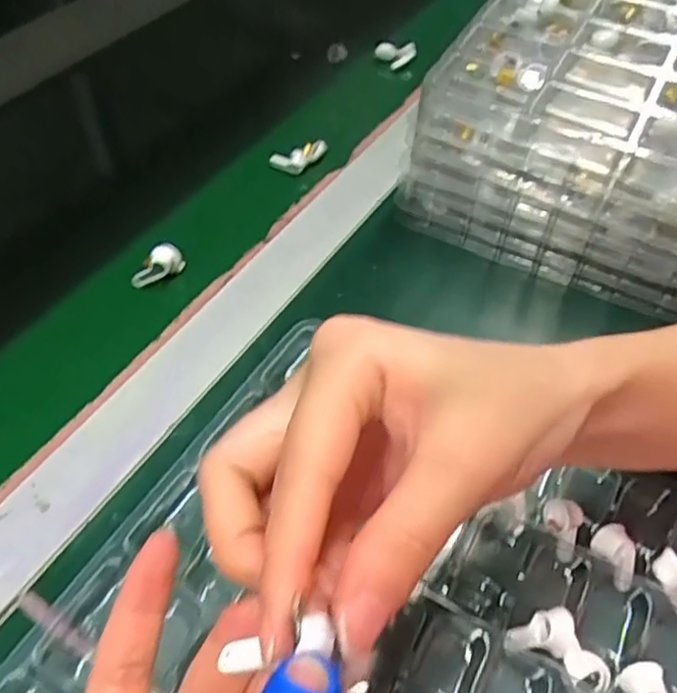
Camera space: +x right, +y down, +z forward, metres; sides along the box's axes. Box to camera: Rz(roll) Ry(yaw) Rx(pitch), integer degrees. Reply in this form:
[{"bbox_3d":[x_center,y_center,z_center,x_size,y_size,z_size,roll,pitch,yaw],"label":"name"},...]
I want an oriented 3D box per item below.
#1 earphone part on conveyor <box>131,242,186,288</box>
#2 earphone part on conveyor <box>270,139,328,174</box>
[{"bbox_3d":[-0.115,-0.052,0.411,0.018,0.022,0.032,36,58,26],"label":"earphone part on conveyor"},{"bbox_3d":[-0.032,-0.151,0.500,0.030,0.014,0.041,27,55,20],"label":"earphone part on conveyor"}]

